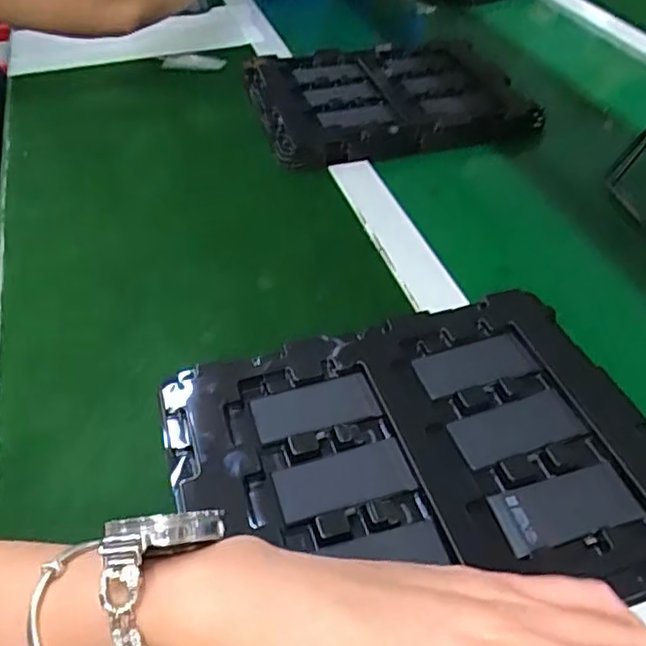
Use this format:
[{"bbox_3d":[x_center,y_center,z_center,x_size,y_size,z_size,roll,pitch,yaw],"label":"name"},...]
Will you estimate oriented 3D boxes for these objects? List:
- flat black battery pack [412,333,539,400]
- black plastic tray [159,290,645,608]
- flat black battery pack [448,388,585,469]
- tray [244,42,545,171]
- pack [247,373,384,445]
[{"bbox_3d":[0.100,0.027,0.434,0.076,0.004,0.034,-14,45,-10],"label":"flat black battery pack"},{"bbox_3d":[0.055,0.078,0.381,0.269,0.016,0.211,-14,45,-10],"label":"black plastic tray"},{"bbox_3d":[0.118,0.063,0.398,0.077,0.004,0.036,-15,45,-12],"label":"flat black battery pack"},{"bbox_3d":[0.061,-0.250,0.712,0.264,0.031,0.229,-12,45,-9],"label":"tray"},{"bbox_3d":[-0.006,0.052,0.412,0.076,0.004,0.035,-14,45,-10],"label":"pack"}]

